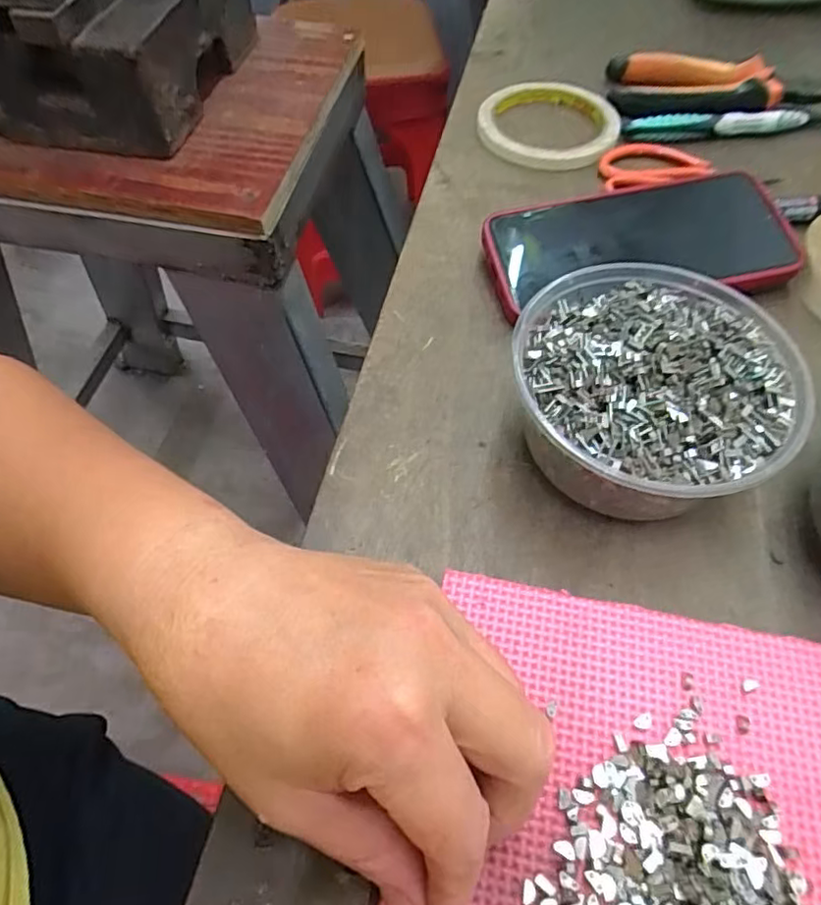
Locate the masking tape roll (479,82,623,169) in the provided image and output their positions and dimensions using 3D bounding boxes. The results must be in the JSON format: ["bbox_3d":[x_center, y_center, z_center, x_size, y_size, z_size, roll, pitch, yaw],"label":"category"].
[{"bbox_3d":[0.099,-0.235,0.440,0.098,0.012,0.098,0,57,-1],"label":"masking tape roll"}]

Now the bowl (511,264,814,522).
[{"bbox_3d":[0.100,-0.021,0.268,0.109,0.062,0.116,0,57,-1],"label":"bowl"}]

